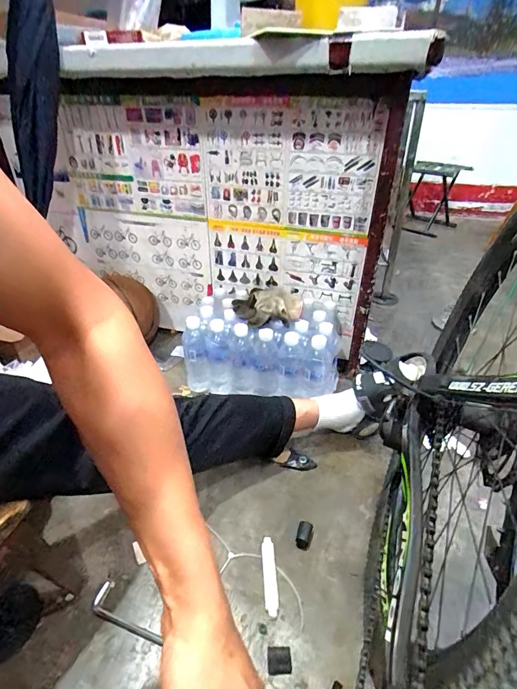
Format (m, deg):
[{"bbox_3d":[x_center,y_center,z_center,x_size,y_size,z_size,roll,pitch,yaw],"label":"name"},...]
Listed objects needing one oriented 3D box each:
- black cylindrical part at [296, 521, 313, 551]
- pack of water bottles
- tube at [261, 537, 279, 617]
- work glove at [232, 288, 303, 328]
[{"bbox_3d":[0.083,0.353,0.698,0.026,0.034,0.043,10,36,16],"label":"black cylindrical part"},{"bbox_3d":[0.014,-0.007,1.011,0.375,0.190,0.257,7,34,8],"label":"pack of water bottles"},{"bbox_3d":[0.019,0.385,0.636,0.024,0.016,0.115,-3,34,-3],"label":"tube"},{"bbox_3d":[0.017,-0.088,0.932,0.176,0.074,0.099,5,34,6],"label":"work glove"}]

